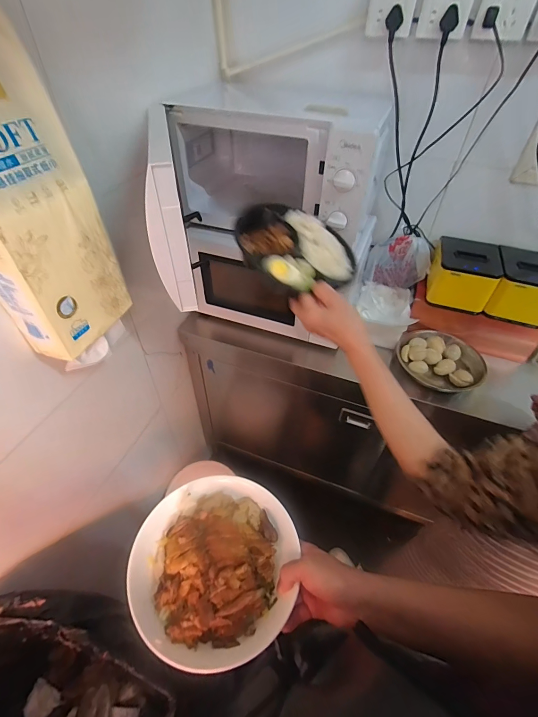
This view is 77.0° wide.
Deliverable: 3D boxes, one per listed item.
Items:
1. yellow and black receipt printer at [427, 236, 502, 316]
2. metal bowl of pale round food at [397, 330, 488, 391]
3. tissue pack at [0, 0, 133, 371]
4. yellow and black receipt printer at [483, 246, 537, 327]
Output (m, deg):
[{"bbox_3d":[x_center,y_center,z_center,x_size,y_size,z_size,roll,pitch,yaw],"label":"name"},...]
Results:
[{"bbox_3d":[0.492,-0.221,0.869,0.139,0.117,0.172,17,49,9],"label":"yellow and black receipt printer"},{"bbox_3d":[0.445,0.004,0.885,0.214,0.049,0.167,31,53,20],"label":"metal bowl of pale round food"},{"bbox_3d":[-0.318,-0.181,0.466,0.100,0.449,0.163,24,51,14],"label":"tissue pack"},{"bbox_3d":[0.621,-0.183,0.836,0.141,0.113,0.186,20,50,12],"label":"yellow and black receipt printer"}]

